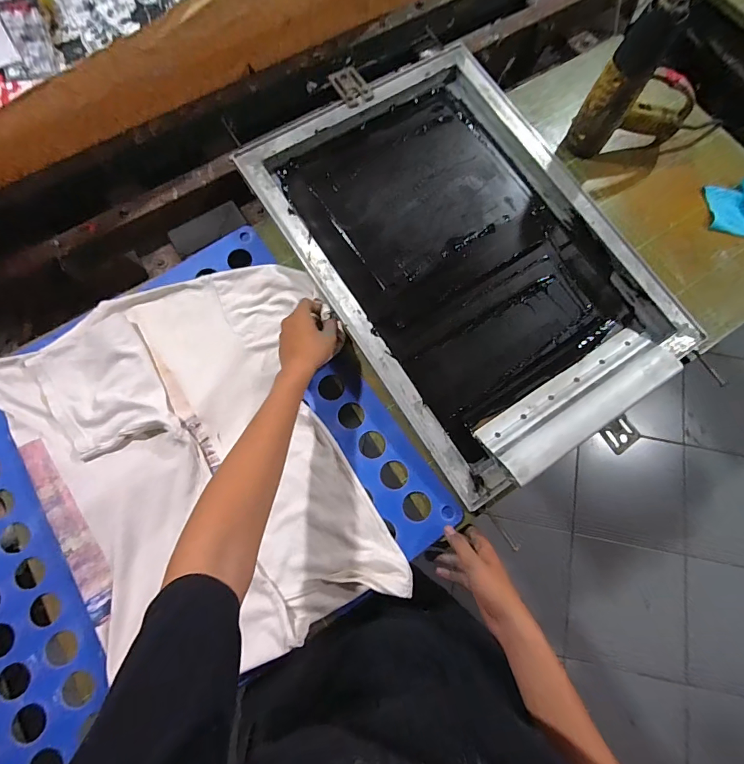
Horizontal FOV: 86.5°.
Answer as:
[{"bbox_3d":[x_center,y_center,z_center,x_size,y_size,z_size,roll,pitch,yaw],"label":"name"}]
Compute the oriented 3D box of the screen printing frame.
[{"bbox_3d":[0.153,-0.216,0.636,0.478,0.054,0.663,-32,78,-8],"label":"screen printing frame"}]

